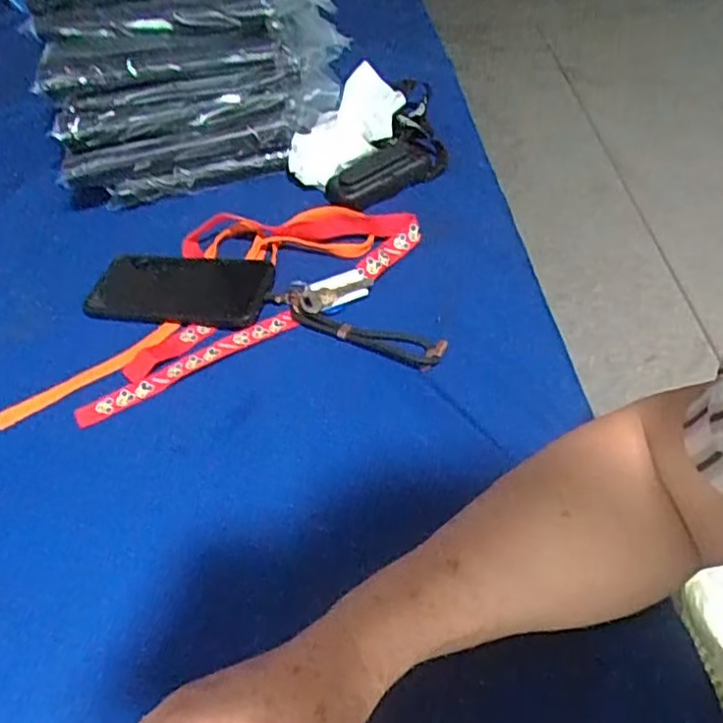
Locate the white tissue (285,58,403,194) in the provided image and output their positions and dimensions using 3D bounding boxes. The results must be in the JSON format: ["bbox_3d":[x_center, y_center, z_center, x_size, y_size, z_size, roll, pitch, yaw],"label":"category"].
[{"bbox_3d":[-0.019,-0.243,0.703,0.135,0.050,0.058,-41,48,16],"label":"white tissue"}]

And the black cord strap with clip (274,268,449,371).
[{"bbox_3d":[0.005,-0.044,0.568,0.153,0.009,0.071,21,54,23],"label":"black cord strap with clip"}]

